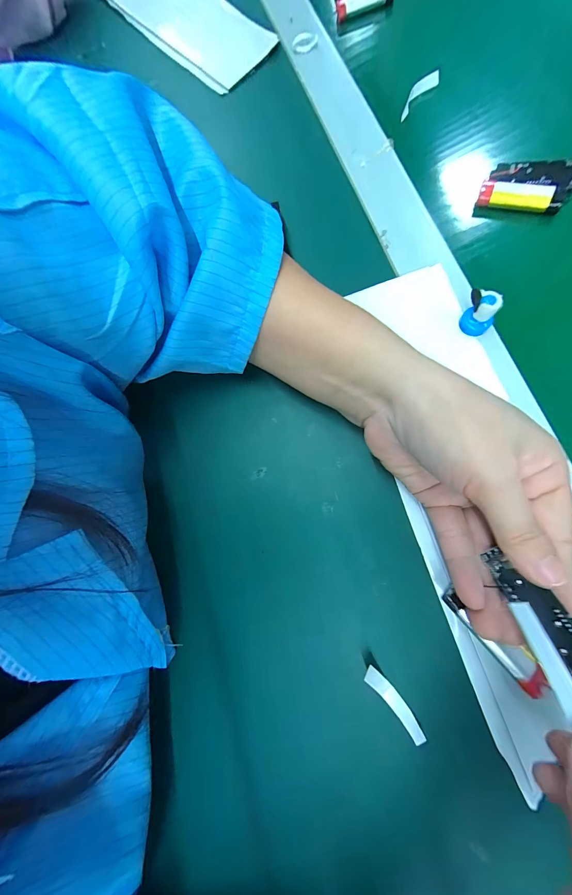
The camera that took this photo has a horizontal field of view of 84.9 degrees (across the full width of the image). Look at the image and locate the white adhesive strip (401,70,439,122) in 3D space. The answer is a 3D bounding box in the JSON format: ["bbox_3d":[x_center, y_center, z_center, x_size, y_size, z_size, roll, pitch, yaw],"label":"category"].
[{"bbox_3d":[0.113,-0.300,0.264,0.042,0.011,0.008,-45,79,5],"label":"white adhesive strip"}]

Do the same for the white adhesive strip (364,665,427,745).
[{"bbox_3d":[0.058,0.136,0.167,0.009,0.009,0.042,-39,79,-8],"label":"white adhesive strip"}]

